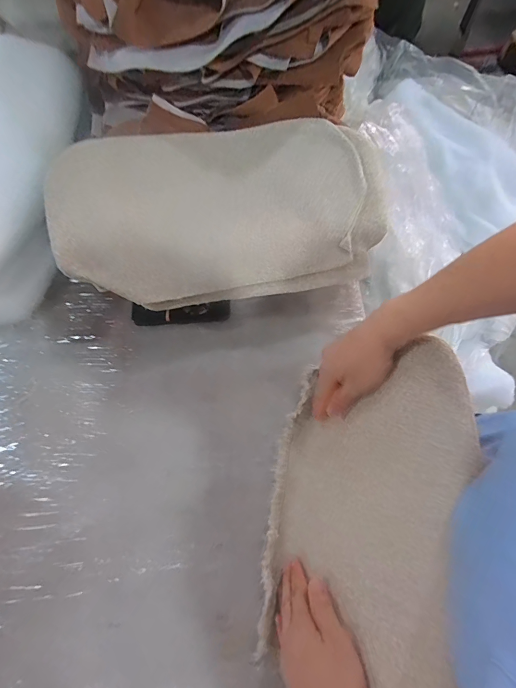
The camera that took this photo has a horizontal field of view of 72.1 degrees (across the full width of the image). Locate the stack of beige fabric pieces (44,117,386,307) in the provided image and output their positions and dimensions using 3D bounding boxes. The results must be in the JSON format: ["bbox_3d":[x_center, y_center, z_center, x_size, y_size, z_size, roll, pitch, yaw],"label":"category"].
[{"bbox_3d":[-0.051,-0.210,0.533,0.470,0.080,0.271,-8,73,-1],"label":"stack of beige fabric pieces"}]

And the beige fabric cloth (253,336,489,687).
[{"bbox_3d":[0.115,0.197,0.427,0.047,0.247,0.377,22,69,-30],"label":"beige fabric cloth"}]

